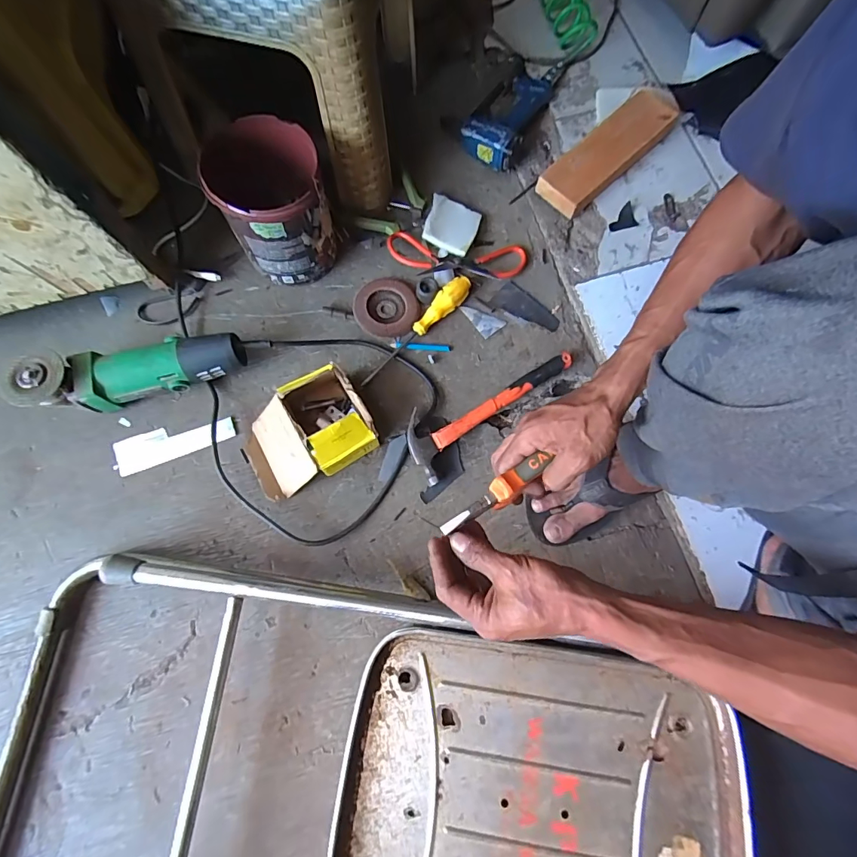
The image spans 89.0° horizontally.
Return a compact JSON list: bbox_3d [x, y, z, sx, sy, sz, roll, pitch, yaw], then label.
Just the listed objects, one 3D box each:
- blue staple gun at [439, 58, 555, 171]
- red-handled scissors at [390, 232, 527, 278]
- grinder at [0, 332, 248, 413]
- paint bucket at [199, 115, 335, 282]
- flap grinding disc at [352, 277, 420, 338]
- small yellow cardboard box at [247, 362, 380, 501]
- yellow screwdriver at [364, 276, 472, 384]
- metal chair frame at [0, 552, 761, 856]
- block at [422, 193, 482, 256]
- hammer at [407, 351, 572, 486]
[{"bbox_3d":[0.133,-0.523,0.715,0.137,0.051,0.197,44,78,9],"label":"blue staple gun"},{"bbox_3d":[0.044,-0.258,0.657,0.208,0.022,0.071,3,75,-1],"label":"red-handled scissors"},{"bbox_3d":[-0.370,-0.072,0.563,0.260,0.086,0.066,-13,76,-5],"label":"grinder"},{"bbox_3d":[-0.202,-0.294,0.591,0.131,0.161,0.138,0,75,-2],"label":"paint bucket"},{"bbox_3d":[-0.062,-0.179,0.640,0.094,0.016,0.093,0,75,-2],"label":"flap grinding disc"},{"bbox_3d":[-0.158,0.003,0.550,0.158,0.085,0.115,-29,78,-9],"label":"small yellow cardboard box"},{"bbox_3d":[-0.015,-0.143,0.624,0.030,0.025,0.216,41,78,8],"label":"yellow screwdriver"},{"bbox_3d":[-0.081,0.391,0.450,0.766,0.095,0.426,7,75,0],"label":"metal chair frame"},{"bbox_3d":[0.036,-0.315,0.675,0.080,0.025,0.098,18,76,3],"label":"block"},{"bbox_3d":[0.081,-0.038,0.600,0.262,0.025,0.082,-37,79,-10],"label":"hammer"}]

